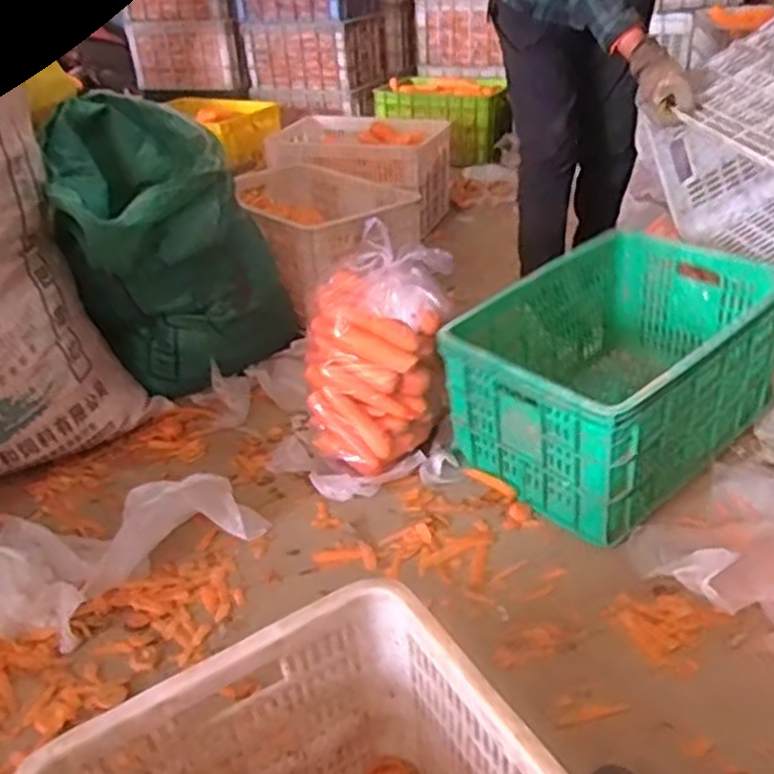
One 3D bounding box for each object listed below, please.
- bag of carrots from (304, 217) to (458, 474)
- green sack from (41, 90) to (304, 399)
[{"bbox_3d":[-0.015,-0.046,1.268,0.245,0.332,0.213,-2,31,2],"label":"bag of carrots"},{"bbox_3d":[-0.412,-0.268,1.453,0.392,0.517,0.310,-13,33,-15],"label":"green sack"}]

